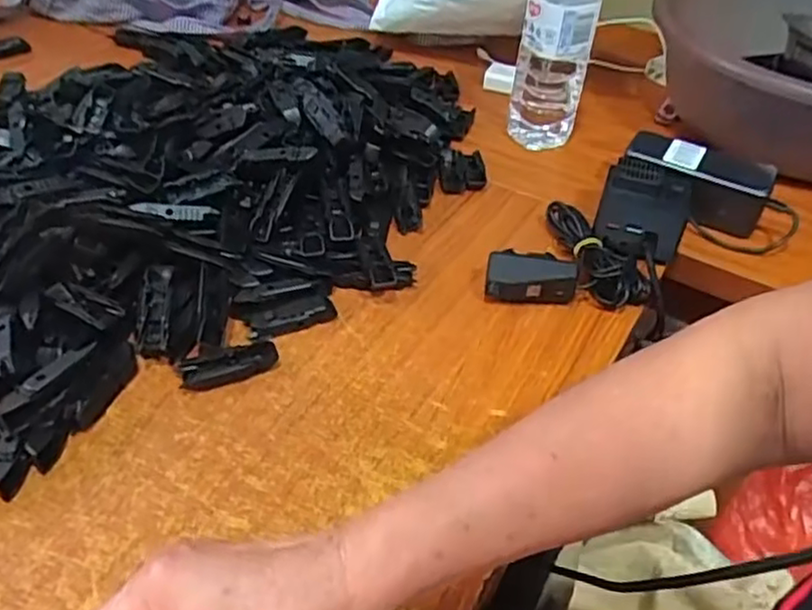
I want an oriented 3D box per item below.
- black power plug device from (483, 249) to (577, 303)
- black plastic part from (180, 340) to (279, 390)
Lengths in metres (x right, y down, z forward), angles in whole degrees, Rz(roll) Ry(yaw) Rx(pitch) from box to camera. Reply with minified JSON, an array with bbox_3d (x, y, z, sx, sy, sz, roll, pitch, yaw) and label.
[{"bbox_3d":[0.096,-0.021,0.542,0.068,0.036,0.027,4,42,-2],"label":"black power plug device"},{"bbox_3d":[-0.120,0.041,0.476,0.064,0.012,0.020,-14,46,-21],"label":"black plastic part"}]

